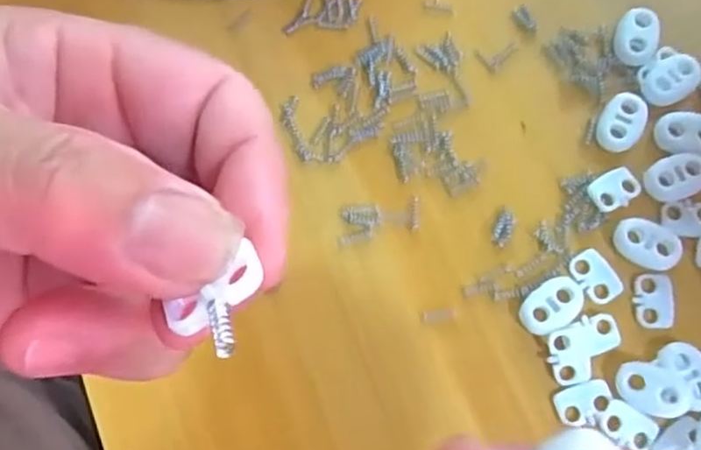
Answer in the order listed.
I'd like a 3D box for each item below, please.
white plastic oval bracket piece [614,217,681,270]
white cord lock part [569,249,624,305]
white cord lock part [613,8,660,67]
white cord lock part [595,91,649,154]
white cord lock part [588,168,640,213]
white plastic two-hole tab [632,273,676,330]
[{"bbox_3d":[0.101,0.006,0.235,0.022,0.005,0.015,31,79,10],"label":"white plastic oval bracket piece"},{"bbox_3d":[0.084,0.018,0.235,0.012,0.004,0.018,-37,76,-6],"label":"white cord lock part"},{"bbox_3d":[0.105,-0.069,0.254,0.016,0.005,0.021,17,77,8],"label":"white cord lock part"},{"bbox_3d":[0.097,-0.037,0.246,0.015,0.005,0.021,28,79,10],"label":"white cord lock part"},{"bbox_3d":[0.092,-0.012,0.241,0.018,0.004,0.012,-28,76,-4],"label":"white cord lock part"},{"bbox_3d":[0.102,0.025,0.231,0.013,0.004,0.018,0,76,3],"label":"white plastic two-hole tab"}]

